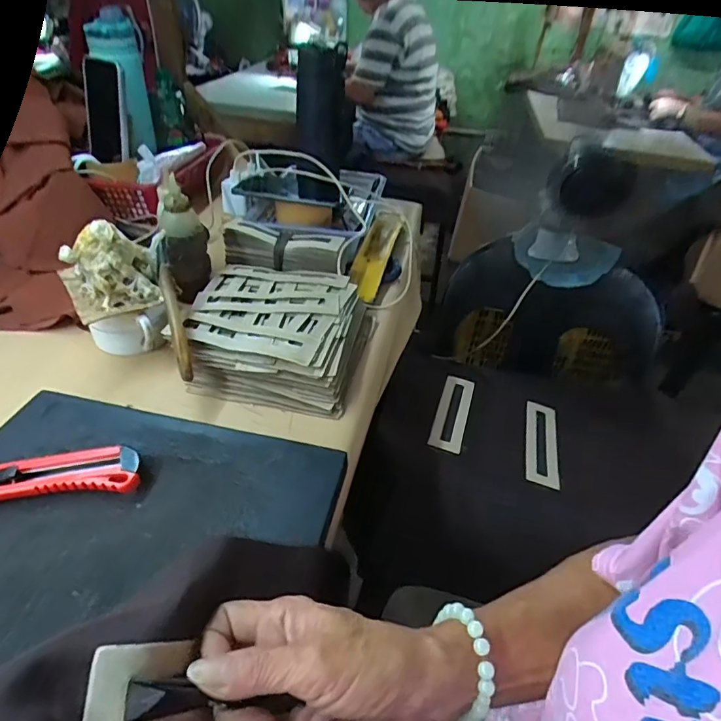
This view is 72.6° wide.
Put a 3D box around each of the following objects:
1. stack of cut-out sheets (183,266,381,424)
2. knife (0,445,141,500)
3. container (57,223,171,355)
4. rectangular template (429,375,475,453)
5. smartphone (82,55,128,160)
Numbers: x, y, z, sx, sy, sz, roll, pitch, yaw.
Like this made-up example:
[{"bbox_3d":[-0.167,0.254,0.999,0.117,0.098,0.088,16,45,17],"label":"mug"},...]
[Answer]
[{"bbox_3d":[-0.091,-0.040,0.547,0.190,0.046,0.198,10,40,7],"label":"stack of cut-out sheets"},{"bbox_3d":[-0.247,0.088,0.367,0.154,0.020,0.037,-3,40,-9],"label":"knife"},{"bbox_3d":[-0.247,-0.073,0.506,0.092,0.129,0.098,-19,46,-27],"label":"container"},{"bbox_3d":[0.131,0.072,0.696,0.043,0.009,0.148,19,37,9],"label":"rectangular template"},{"bbox_3d":[-0.390,-0.377,0.745,0.086,0.138,0.013,22,31,19],"label":"smartphone"}]

